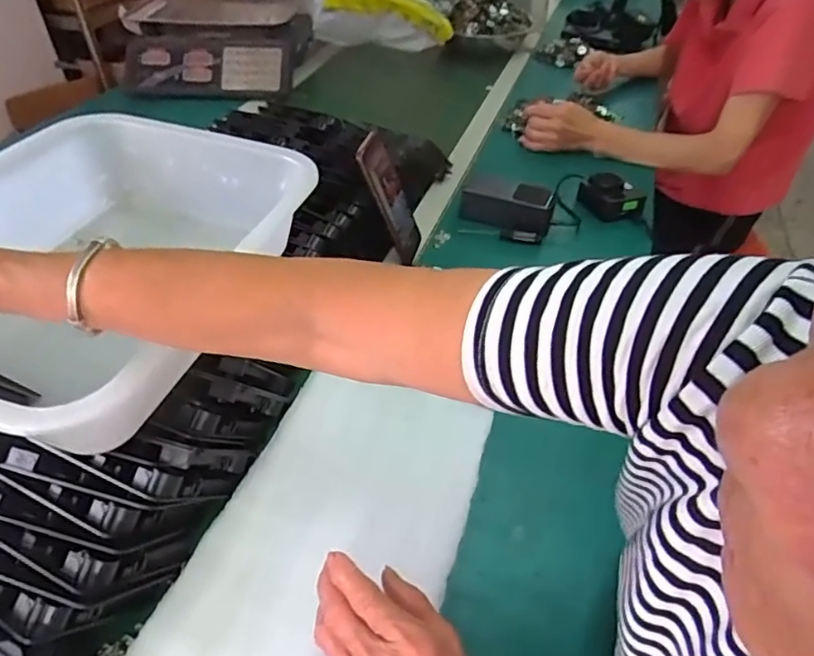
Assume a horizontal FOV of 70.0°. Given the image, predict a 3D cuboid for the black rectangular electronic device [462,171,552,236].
[{"bbox_3d":[0.147,-0.181,0.840,0.129,0.046,0.064,15,45,16],"label":"black rectangular electronic device"}]

